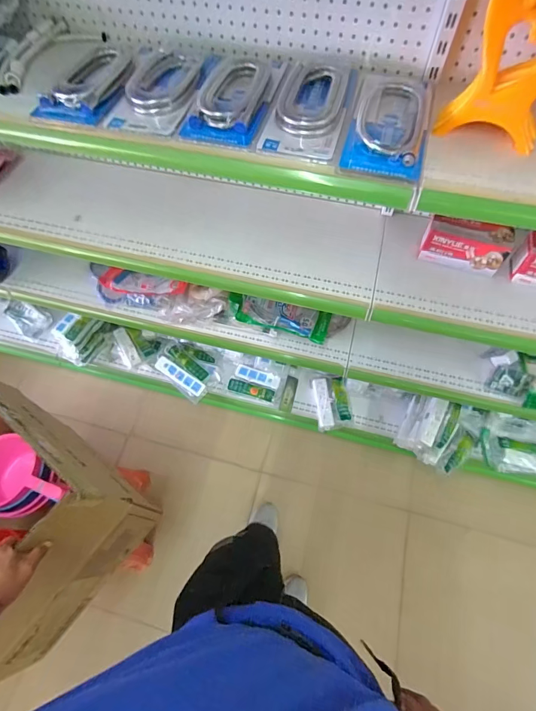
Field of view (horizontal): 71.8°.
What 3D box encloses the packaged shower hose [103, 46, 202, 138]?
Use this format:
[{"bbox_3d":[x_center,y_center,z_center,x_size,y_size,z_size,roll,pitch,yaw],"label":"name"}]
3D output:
[{"bbox_3d":[-0.215,-0.551,0.753,0.145,0.044,0.328,4,62,3],"label":"packaged shower hose"}]

